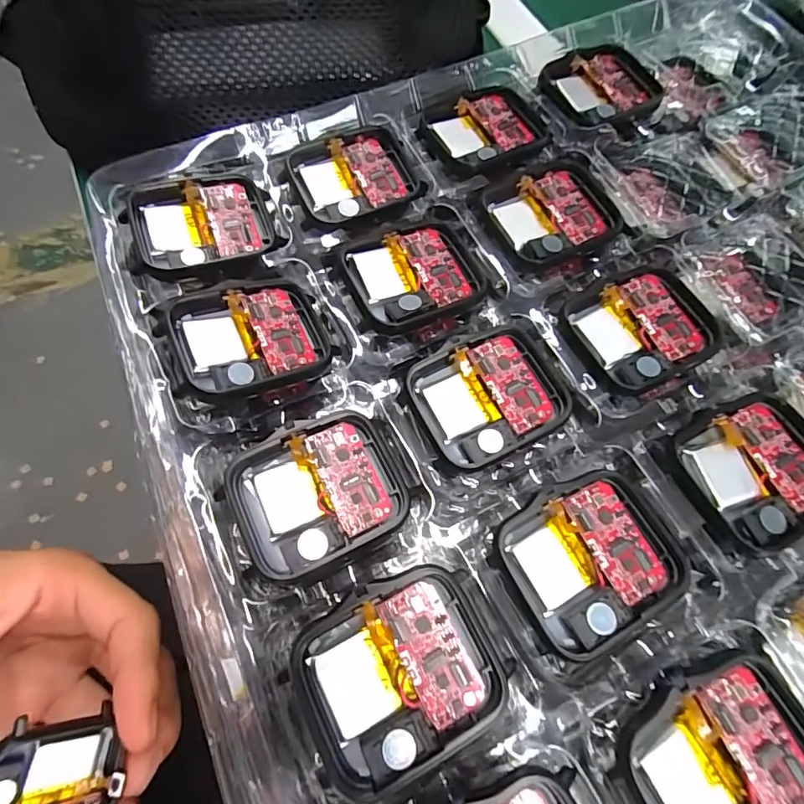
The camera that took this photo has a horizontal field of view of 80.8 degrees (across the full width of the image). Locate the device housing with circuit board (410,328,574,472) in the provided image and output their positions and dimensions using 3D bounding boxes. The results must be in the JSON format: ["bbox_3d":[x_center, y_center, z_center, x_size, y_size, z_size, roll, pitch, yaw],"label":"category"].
[{"bbox_3d":[0.026,-0.002,0.142,0.044,0.007,0.036,-23,70,-12],"label":"device housing with circuit board"}]

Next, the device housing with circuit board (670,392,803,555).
[{"bbox_3d":[0.101,0.018,0.132,0.041,0.004,0.038,-18,69,-10],"label":"device housing with circuit board"}]

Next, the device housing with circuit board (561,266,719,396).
[{"bbox_3d":[0.077,-0.024,0.152,0.046,0.007,0.037,-23,70,-12],"label":"device housing with circuit board"}]

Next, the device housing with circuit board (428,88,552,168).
[{"bbox_3d":[0.033,-0.106,0.183,0.041,0.006,0.037,-19,69,-12],"label":"device housing with circuit board"}]

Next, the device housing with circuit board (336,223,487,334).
[{"bbox_3d":[0.004,-0.042,0.157,0.042,0.006,0.036,-23,70,-12],"label":"device housing with circuit board"}]

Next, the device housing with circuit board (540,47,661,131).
[{"bbox_3d":[0.082,-0.128,0.193,0.047,0.005,0.037,-27,71,-15],"label":"device housing with circuit board"}]

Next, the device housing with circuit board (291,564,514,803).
[{"bbox_3d":[-0.001,0.063,0.109,0.045,0.008,0.037,-27,71,-13],"label":"device housing with circuit board"}]

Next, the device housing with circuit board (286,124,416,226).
[{"bbox_3d":[-0.016,-0.082,0.172,0.043,0.006,0.034,-23,70,-13],"label":"device housing with circuit board"}]

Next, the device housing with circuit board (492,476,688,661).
[{"bbox_3d":[0.050,0.040,0.123,0.042,0.006,0.037,-25,71,-13],"label":"device housing with circuit board"}]

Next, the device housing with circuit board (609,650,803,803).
[{"bbox_3d":[0.071,0.080,0.103,0.046,0.006,0.039,-20,69,-11],"label":"device housing with circuit board"}]

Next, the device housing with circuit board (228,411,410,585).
[{"bbox_3d":[-0.022,0.024,0.127,0.043,0.007,0.037,-24,70,-12],"label":"device housing with circuit board"}]

